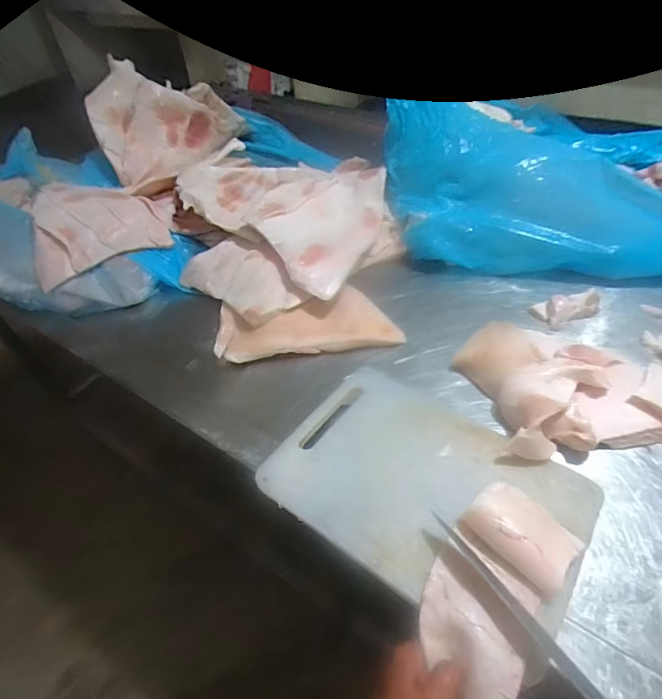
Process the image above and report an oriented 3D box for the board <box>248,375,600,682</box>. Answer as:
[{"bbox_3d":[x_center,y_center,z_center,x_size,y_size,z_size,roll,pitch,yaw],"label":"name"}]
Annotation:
[{"bbox_3d":[0.110,0.154,0.532,0.346,0.022,0.233,26,52,28],"label":"board"}]

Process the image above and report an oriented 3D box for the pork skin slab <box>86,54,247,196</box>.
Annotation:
[{"bbox_3d":[-0.379,-0.560,1.077,0.359,0.255,0.056,-33,34,-24],"label":"pork skin slab"}]

